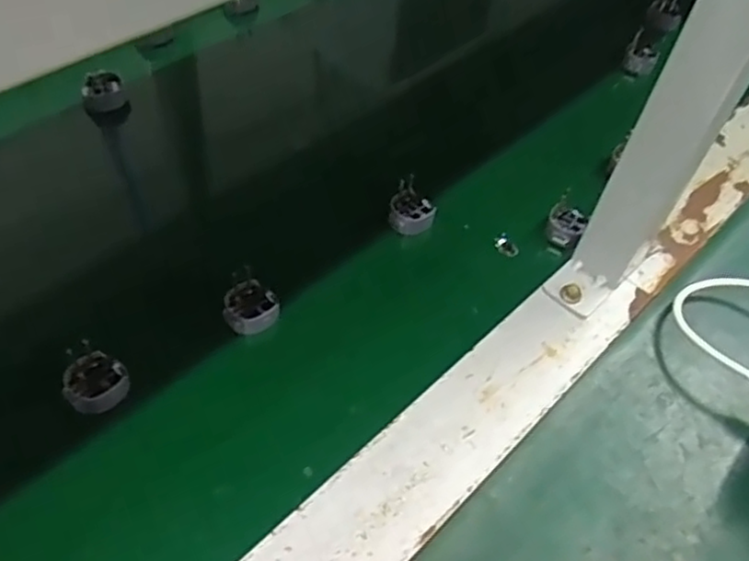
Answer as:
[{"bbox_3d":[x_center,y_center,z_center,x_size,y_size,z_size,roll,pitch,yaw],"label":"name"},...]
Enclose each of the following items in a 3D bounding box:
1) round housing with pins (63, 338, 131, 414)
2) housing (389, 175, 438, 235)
[{"bbox_3d":[-0.134,0.046,0.344,0.029,0.023,0.026,-21,58,-23],"label":"round housing with pins"},{"bbox_3d":[0.025,-0.046,0.444,0.027,0.017,0.032,15,51,4],"label":"housing"}]

